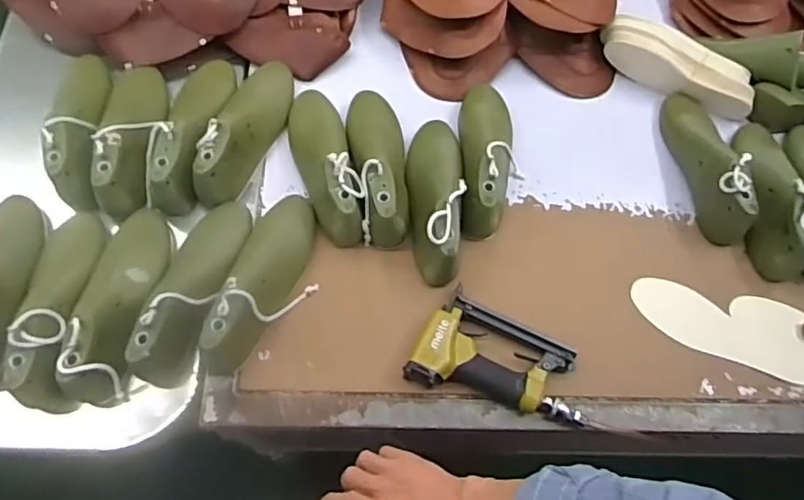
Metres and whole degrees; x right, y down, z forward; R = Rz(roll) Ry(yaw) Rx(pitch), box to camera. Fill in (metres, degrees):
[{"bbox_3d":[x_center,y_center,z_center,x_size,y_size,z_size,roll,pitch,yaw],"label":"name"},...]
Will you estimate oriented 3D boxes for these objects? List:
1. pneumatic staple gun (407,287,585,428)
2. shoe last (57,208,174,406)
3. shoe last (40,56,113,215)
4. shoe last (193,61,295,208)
[{"bbox_3d":[0.129,0.133,0.741,0.228,0.039,0.132,18,67,5],"label":"pneumatic staple gun"},{"bbox_3d":[-0.358,0.062,0.750,0.078,0.108,0.263,5,57,-1],"label":"shoe last"},{"bbox_3d":[-0.467,-0.186,0.840,0.089,0.105,0.260,-7,61,-4],"label":"shoe last"},{"bbox_3d":[-0.226,-0.185,0.849,0.078,0.102,0.256,20,59,4],"label":"shoe last"}]

